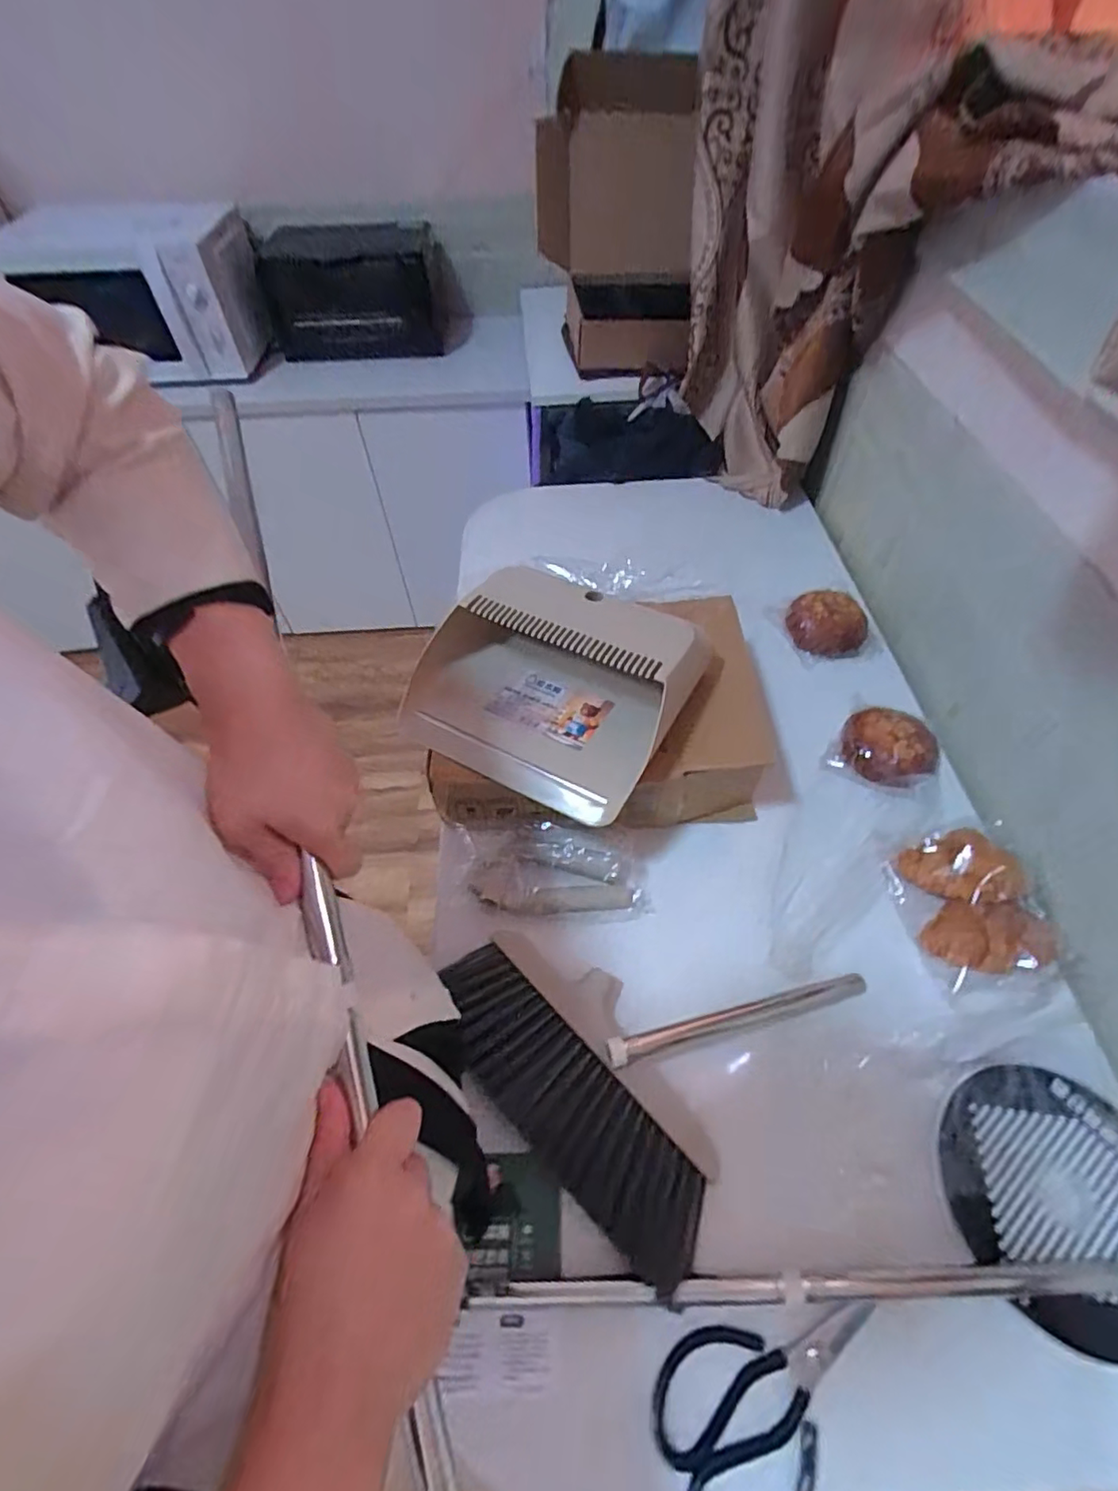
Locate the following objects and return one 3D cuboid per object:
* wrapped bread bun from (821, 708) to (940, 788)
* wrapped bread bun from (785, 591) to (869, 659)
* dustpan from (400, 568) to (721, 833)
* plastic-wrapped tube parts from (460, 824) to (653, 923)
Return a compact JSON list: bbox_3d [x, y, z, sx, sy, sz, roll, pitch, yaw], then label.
[{"bbox_3d":[0.370,0.007,0.681,0.102,0.046,0.079,32,61,23],"label":"wrapped bread bun"},{"bbox_3d":[0.366,-0.169,0.816,0.102,0.038,0.103,-1,54,1],"label":"wrapped bread bun"},{"bbox_3d":[-0.011,-0.070,0.619,0.255,0.084,0.220,24,58,18],"label":"dustpan"},{"bbox_3d":[-0.004,0.132,0.621,0.192,0.034,0.092,1,54,2],"label":"plastic-wrapped tube parts"}]

